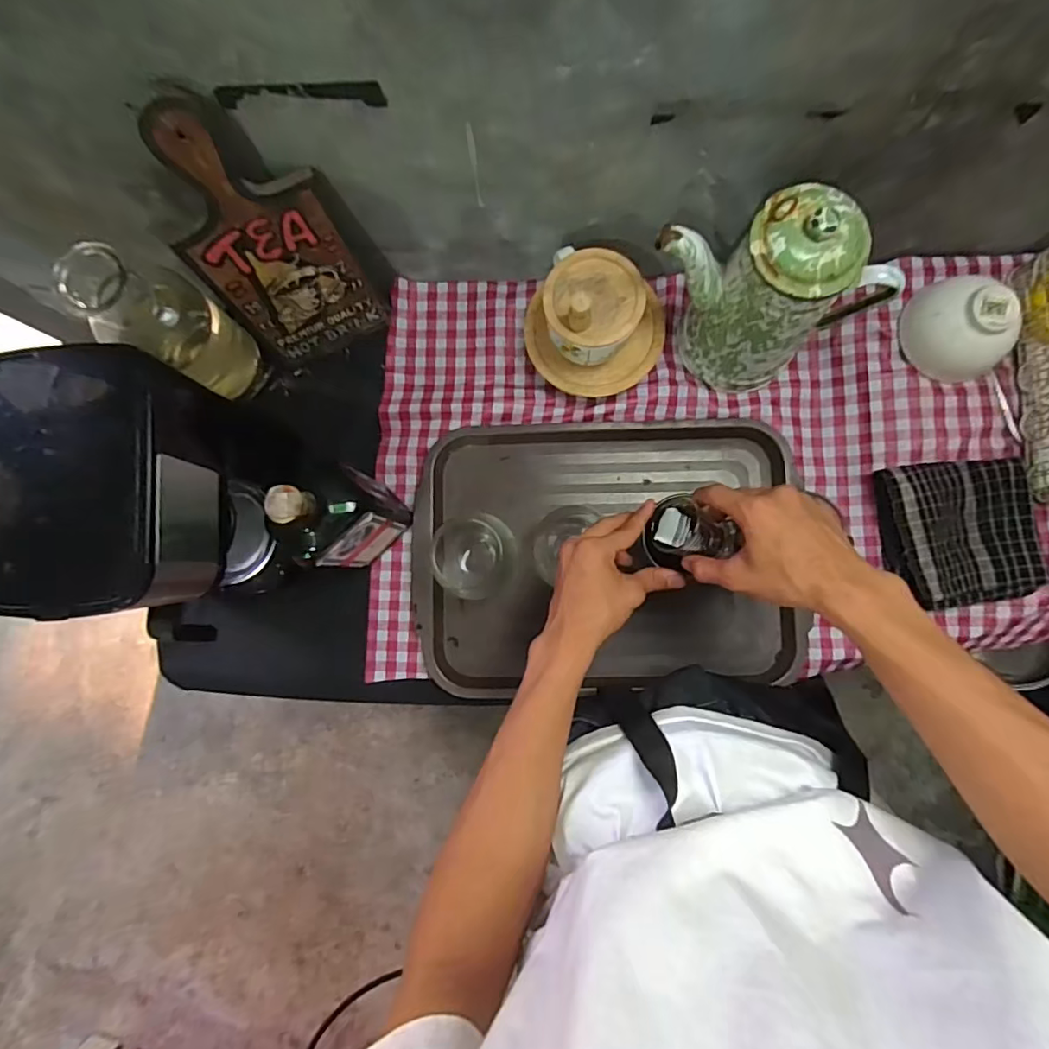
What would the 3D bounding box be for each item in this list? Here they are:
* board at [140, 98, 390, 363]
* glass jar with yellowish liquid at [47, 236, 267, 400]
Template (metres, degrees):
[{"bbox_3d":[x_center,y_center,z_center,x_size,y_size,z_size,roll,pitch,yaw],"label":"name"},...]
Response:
[{"bbox_3d":[-0.240,-0.259,0.516,0.148,0.268,0.012,-26,70,0],"label":"board"},{"bbox_3d":[-0.364,-0.214,0.560,0.095,0.197,0.096,0,85,2],"label":"glass jar with yellowish liquid"}]

